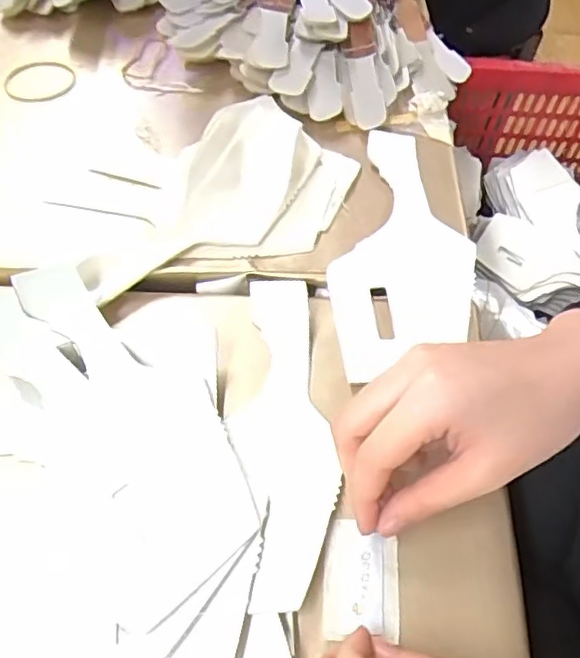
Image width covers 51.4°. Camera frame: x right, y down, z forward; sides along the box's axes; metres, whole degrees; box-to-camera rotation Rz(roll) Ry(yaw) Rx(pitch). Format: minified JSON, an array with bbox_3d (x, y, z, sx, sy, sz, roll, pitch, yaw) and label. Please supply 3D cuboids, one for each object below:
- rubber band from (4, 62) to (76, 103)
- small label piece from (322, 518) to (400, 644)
[{"bbox_3d":[-0.189,-0.189,0.455,0.051,0.006,0.045,-14,62,-10],"label":"rubber band"},{"bbox_3d":[0.035,0.122,0.294,0.036,0.004,0.052,4,60,1],"label":"small label piece"}]

